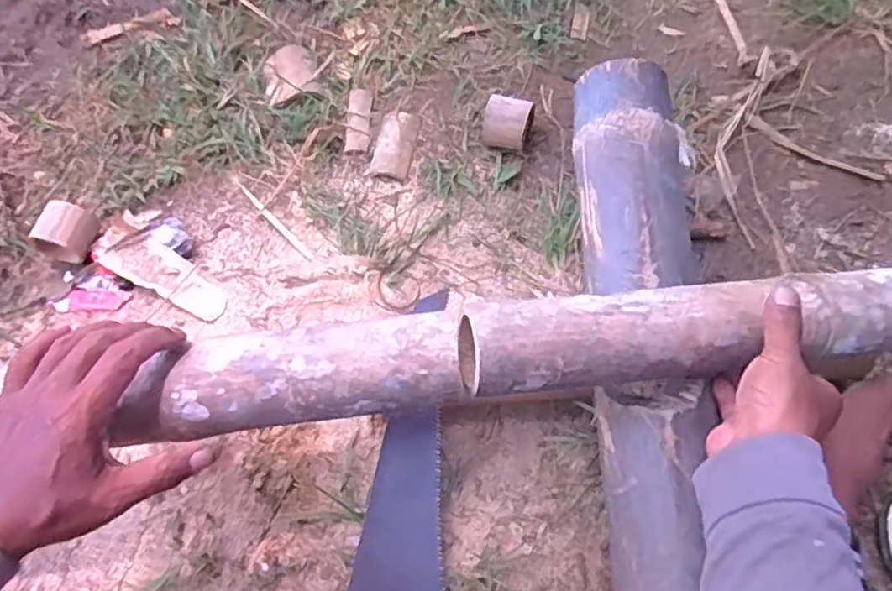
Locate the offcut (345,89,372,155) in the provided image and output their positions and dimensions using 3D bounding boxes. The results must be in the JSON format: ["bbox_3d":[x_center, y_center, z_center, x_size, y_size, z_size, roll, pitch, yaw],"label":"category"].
[{"bbox_3d":[-0.115,-0.229,0.824,0.029,0.006,0.103,-1,65,3],"label":"offcut"}]

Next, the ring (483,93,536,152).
[{"bbox_3d":[0.077,-0.213,0.776,0.054,0.055,0.070,12,67,9],"label":"ring"}]

